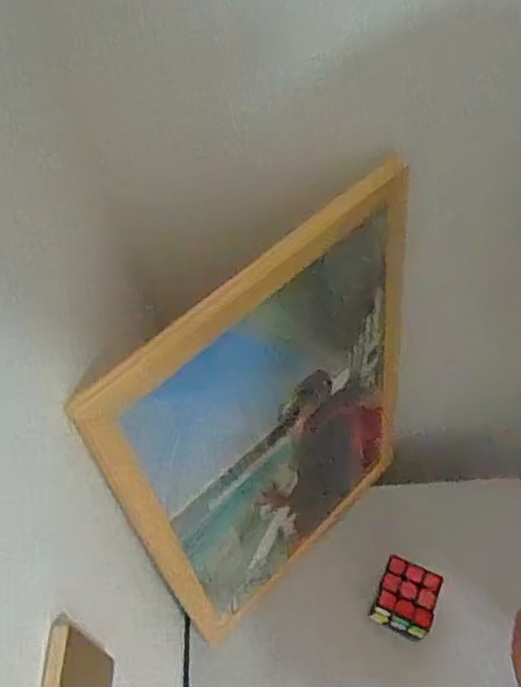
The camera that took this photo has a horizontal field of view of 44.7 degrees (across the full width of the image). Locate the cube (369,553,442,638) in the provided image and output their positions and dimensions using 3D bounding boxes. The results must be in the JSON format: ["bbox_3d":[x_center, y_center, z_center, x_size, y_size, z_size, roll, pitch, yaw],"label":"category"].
[{"bbox_3d":[0.147,0.256,0.639,0.057,0.048,0.060,19,58,17],"label":"cube"}]

